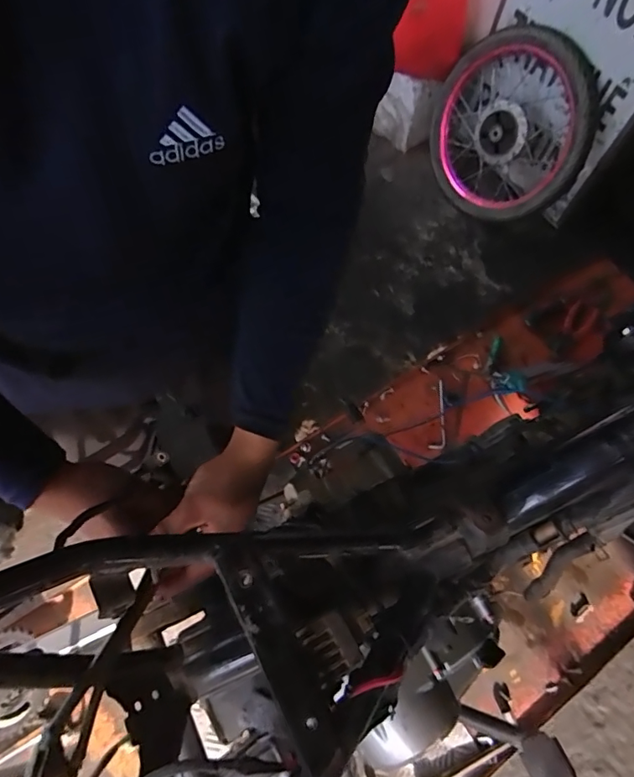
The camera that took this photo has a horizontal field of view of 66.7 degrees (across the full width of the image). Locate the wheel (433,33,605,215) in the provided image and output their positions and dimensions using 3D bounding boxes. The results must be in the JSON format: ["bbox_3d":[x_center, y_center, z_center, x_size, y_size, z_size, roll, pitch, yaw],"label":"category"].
[{"bbox_3d":[0.605,-0.820,1.540,0.519,0.503,0.153,21,42,40],"label":"wheel"}]

